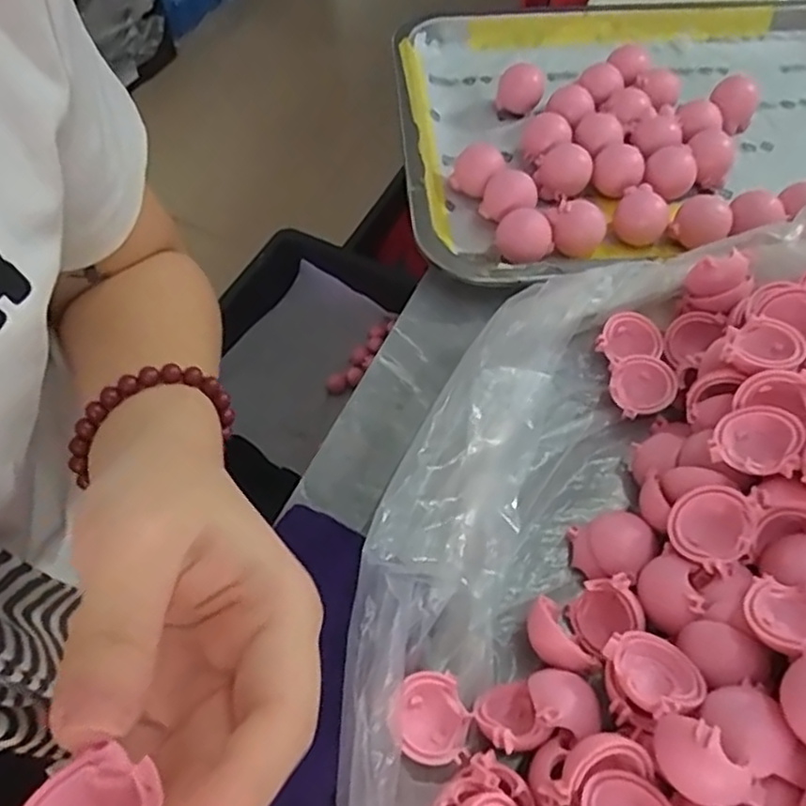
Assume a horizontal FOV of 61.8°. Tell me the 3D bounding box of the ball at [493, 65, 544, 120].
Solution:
[{"bbox_3d":[0.075,-0.204,0.440,0.030,0.029,0.025,9,57,5],"label":"ball"}]

